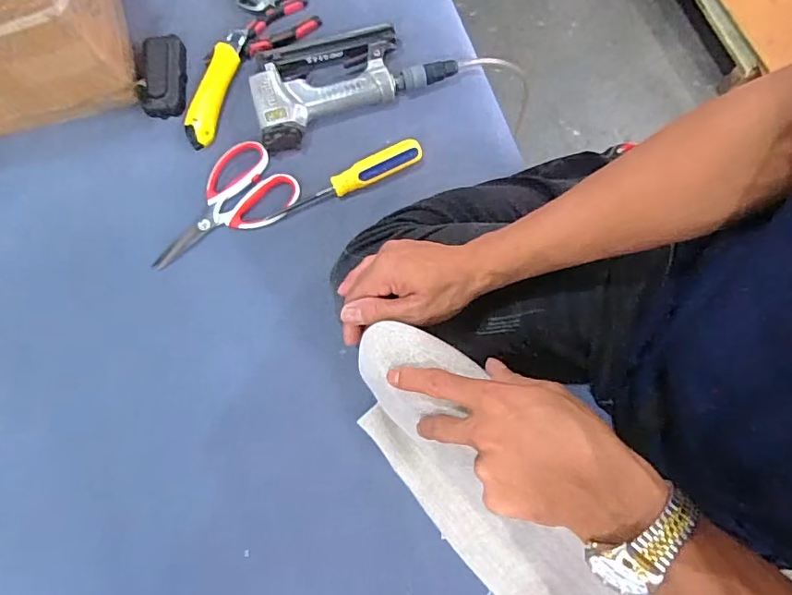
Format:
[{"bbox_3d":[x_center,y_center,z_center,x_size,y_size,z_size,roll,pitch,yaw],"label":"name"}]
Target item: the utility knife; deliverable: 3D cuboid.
[{"bbox_3d":[-0.227,-0.268,0.648,0.034,0.026,0.165,16,77,5],"label":"utility knife"}]

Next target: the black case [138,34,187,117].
[{"bbox_3d":[-0.297,-0.285,0.658,0.057,0.024,0.115,-7,76,0],"label":"black case"}]

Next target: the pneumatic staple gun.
[{"bbox_3d":[-0.059,-0.280,0.641,0.254,0.038,0.130,-22,78,-5],"label":"pneumatic staple gun"}]

